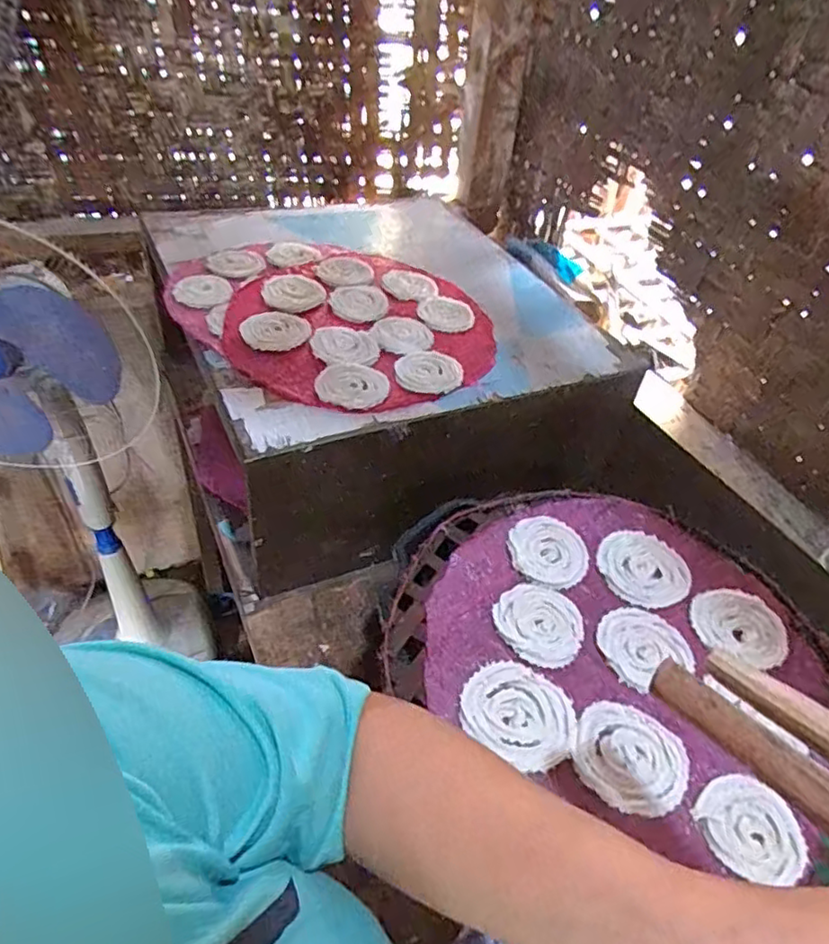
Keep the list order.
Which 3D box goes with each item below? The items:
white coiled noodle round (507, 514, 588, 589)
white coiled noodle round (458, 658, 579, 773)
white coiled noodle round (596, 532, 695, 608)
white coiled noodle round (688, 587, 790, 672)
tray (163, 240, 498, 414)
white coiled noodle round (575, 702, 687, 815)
[{"bbox_3d":[0.128,0.073,0.585,0.075,0.007,0.078,17,44,10],"label":"white coiled noodle round"},{"bbox_3d":[0.081,0.180,0.467,0.084,0.007,0.076,29,47,21],"label":"white coiled noodle round"},{"bbox_3d":[0.218,0.090,0.584,0.084,0.005,0.082,4,43,-4],"label":"white coiled noodle round"},{"bbox_3d":[0.288,0.135,0.544,0.080,0.007,0.073,25,46,17],"label":"white coiled noodle round"},{"bbox_3d":[-0.093,-0.220,0.816,0.365,0.026,0.413,-30,55,-33],"label":"tray"},{"bbox_3d":[0.159,0.208,0.451,0.079,0.004,0.079,4,43,-4],"label":"white coiled noodle round"}]

